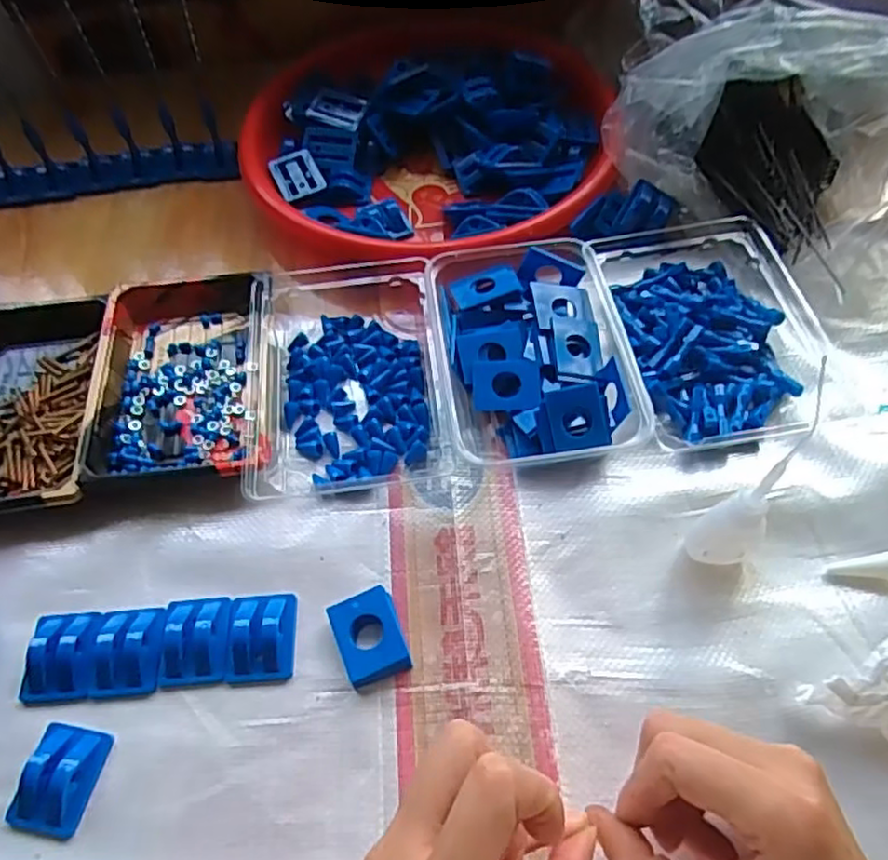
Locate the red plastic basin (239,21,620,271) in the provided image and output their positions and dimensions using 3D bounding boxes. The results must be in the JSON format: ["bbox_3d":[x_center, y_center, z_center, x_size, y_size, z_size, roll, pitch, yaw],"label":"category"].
[{"bbox_3d":[-0.015,-0.239,0.541,0.276,0.056,0.262,-2,56,3],"label":"red plastic basin"}]

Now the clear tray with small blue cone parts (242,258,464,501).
[{"bbox_3d":[-0.062,-0.045,0.434,0.117,0.031,0.182,-8,56,-1],"label":"clear tray with small blue cone parts"}]

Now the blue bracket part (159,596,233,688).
[{"bbox_3d":[-0.129,0.109,0.355,0.035,0.012,0.044,-5,56,0],"label":"blue bracket part"}]

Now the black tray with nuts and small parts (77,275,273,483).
[{"bbox_3d":[-0.166,-0.039,0.437,0.109,0.031,0.167,-8,56,-1],"label":"black tray with nuts and small parts"}]

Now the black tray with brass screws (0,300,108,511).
[{"bbox_3d":[-0.273,-0.017,0.434,0.108,0.021,0.160,-8,56,-1],"label":"black tray with brass screws"}]

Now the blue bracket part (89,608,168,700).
[{"bbox_3d":[-0.161,0.112,0.348,0.035,0.012,0.044,-4,56,1],"label":"blue bracket part"}]

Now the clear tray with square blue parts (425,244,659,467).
[{"bbox_3d":[0.053,-0.049,0.426,0.112,0.035,0.158,-8,56,-1],"label":"clear tray with square blue parts"}]

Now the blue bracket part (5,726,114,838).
[{"bbox_3d":[-0.181,0.161,0.316,0.034,0.015,0.044,7,57,8],"label":"blue bracket part"}]

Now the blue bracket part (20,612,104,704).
[{"bbox_3d":[-0.196,0.114,0.349,0.037,0.013,0.044,-5,56,1],"label":"blue bracket part"}]

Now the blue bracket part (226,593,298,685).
[{"bbox_3d":[-0.095,0.106,0.354,0.034,0.015,0.045,-4,56,1],"label":"blue bracket part"}]

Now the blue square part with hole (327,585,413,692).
[{"bbox_3d":[-0.038,0.106,0.350,0.033,0.013,0.044,-20,57,-9],"label":"blue square part with hole"}]

